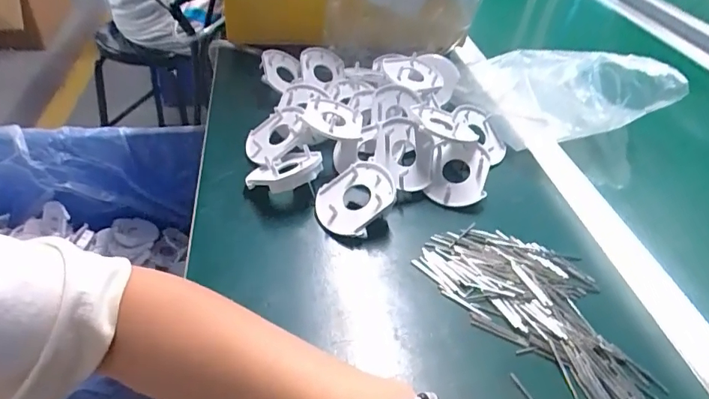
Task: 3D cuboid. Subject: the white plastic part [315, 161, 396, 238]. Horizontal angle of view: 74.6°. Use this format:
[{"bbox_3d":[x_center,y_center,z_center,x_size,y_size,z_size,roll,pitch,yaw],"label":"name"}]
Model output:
[{"bbox_3d":[-0.001,-0.002,0.399,0.069,0.012,0.057,-43,56,-5],"label":"white plastic part"}]

